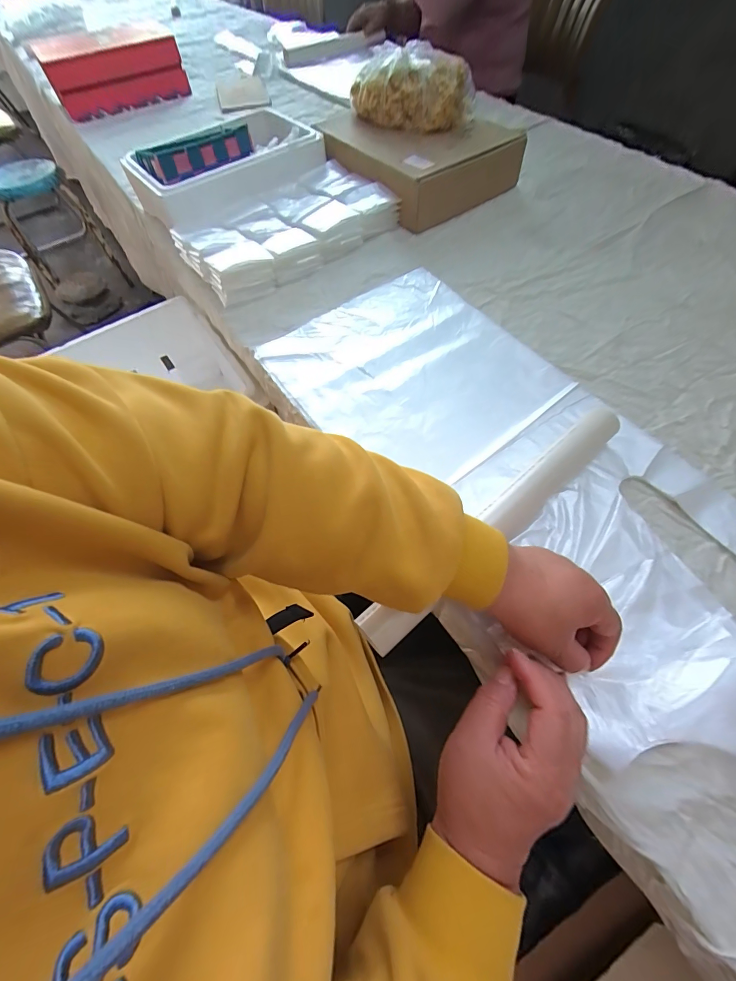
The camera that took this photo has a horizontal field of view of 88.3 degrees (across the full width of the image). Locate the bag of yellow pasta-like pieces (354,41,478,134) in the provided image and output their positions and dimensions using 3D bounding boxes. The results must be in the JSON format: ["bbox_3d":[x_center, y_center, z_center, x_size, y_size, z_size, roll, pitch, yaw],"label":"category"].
[{"bbox_3d":[0.077,-0.731,0.689,0.215,0.082,0.109,9,62,8],"label":"bag of yellow pasta-like pieces"}]

